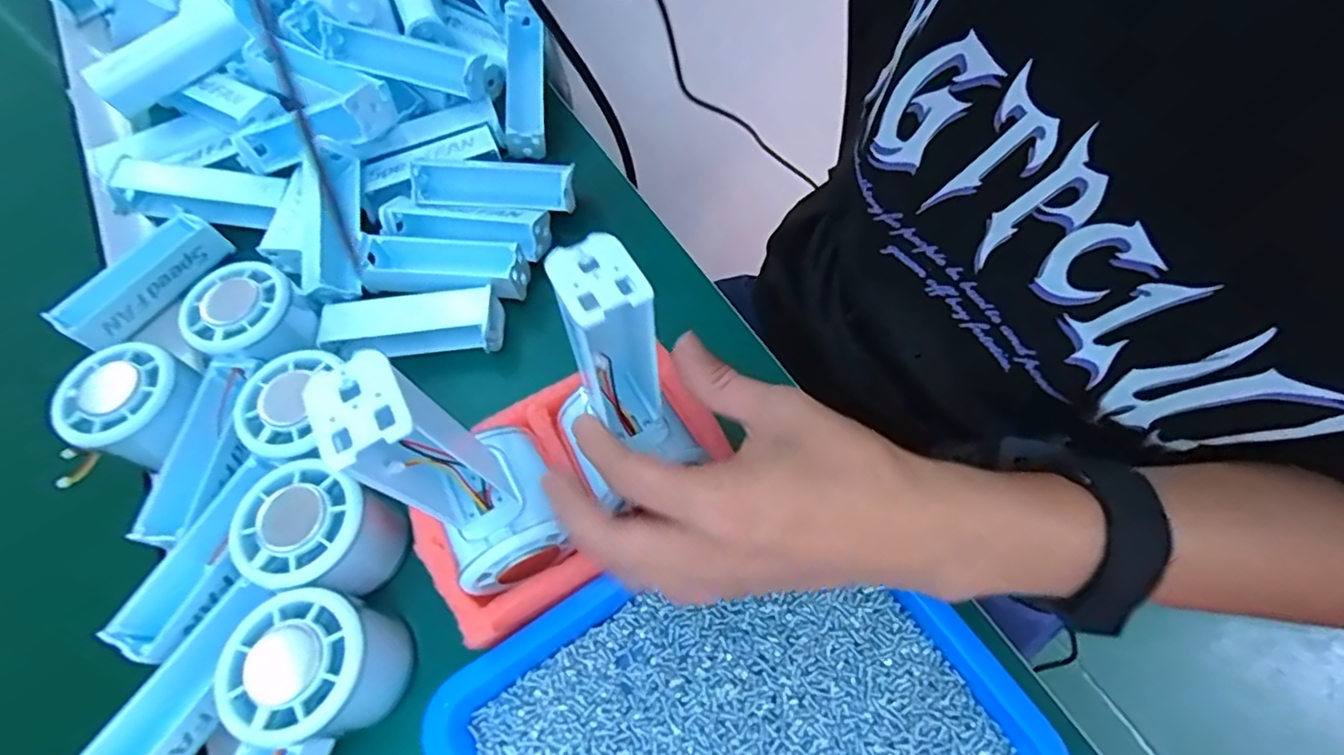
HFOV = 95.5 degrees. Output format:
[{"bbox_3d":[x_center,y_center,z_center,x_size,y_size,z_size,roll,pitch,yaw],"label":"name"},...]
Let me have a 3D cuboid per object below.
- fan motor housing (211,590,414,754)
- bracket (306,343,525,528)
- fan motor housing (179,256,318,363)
[{"bbox_3d":[-0.150,0.125,0.265,0.056,0.058,0.054,-2,63,3],"label":"fan motor housing"},{"bbox_3d":[-0.085,0.033,0.221,0.030,0.112,0.036,-41,68,-16],"label":"bracket"},{"bbox_3d":[-0.231,-0.030,0.341,0.059,0.042,0.056,37,71,20],"label":"fan motor housing"}]

